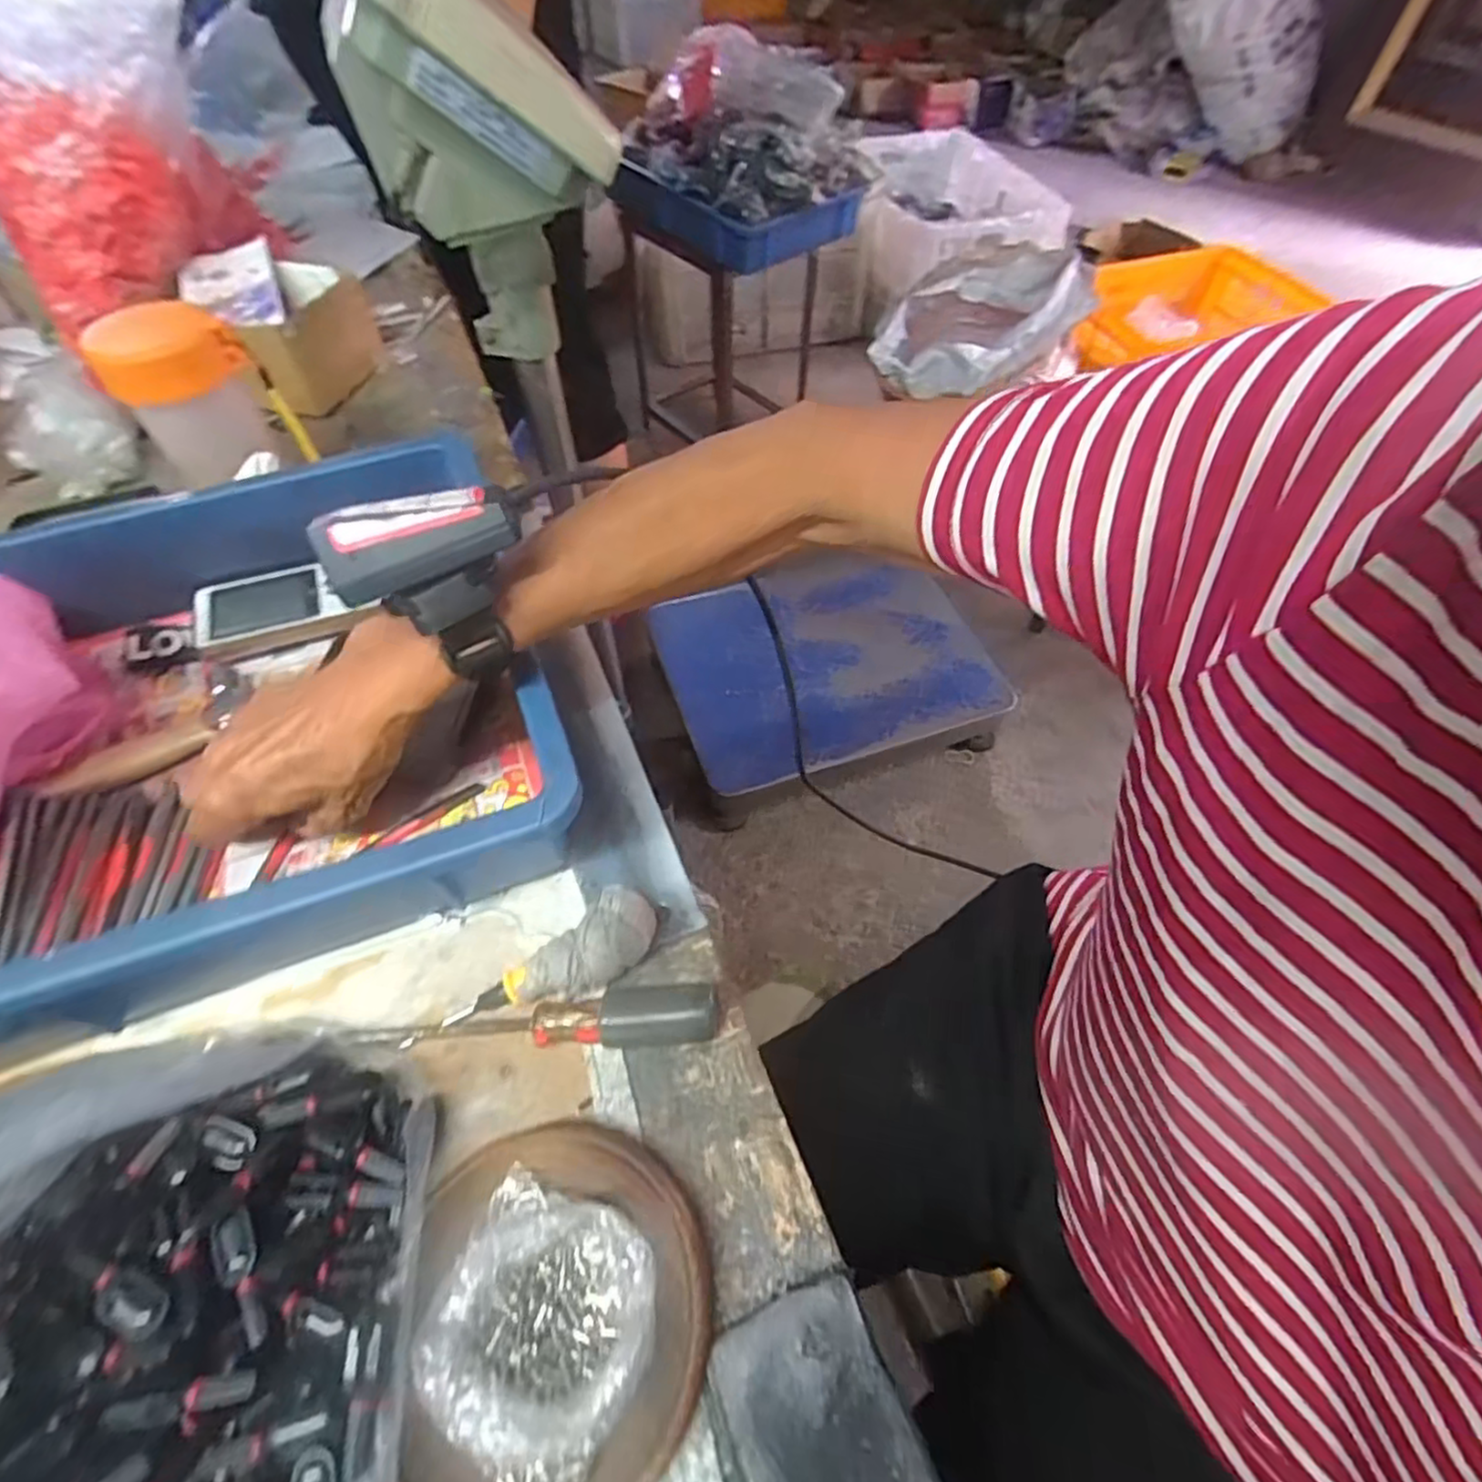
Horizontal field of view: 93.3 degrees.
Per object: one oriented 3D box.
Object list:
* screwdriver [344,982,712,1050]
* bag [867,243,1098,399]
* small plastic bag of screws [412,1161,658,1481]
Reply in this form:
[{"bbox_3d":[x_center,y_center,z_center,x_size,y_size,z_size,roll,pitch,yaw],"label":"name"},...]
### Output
[{"bbox_3d":[-0.088,0.120,0.305,0.154,0.020,0.026,-2,56,-1],"label":"screwdriver"},{"bbox_3d":[0.417,-0.731,1.221,0.264,0.165,0.270,36,63,22],"label":"bag"},{"bbox_3d":[-0.068,0.198,0.236,0.070,0.035,0.075,20,58,13],"label":"small plastic bag of screws"}]

